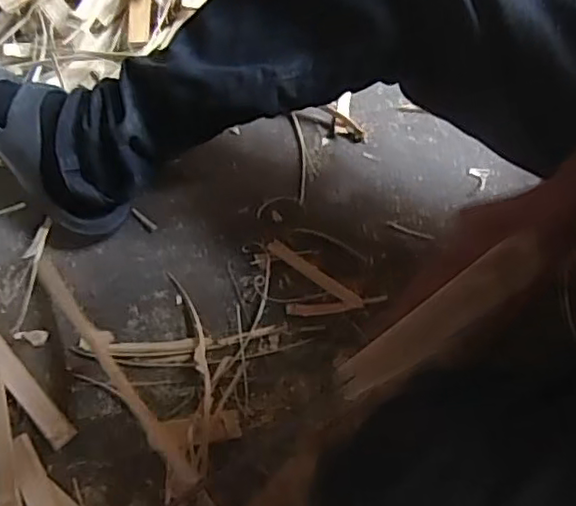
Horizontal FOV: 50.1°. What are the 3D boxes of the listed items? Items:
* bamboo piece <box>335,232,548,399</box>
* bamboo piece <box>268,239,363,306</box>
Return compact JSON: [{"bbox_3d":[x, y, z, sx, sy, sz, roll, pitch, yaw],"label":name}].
[{"bbox_3d":[0.080,0.037,0.334,0.124,0.010,0.023,-38,68,13],"label":"bamboo piece"},{"bbox_3d":[0.026,0.021,0.604,0.110,0.006,0.011,37,72,16],"label":"bamboo piece"}]

